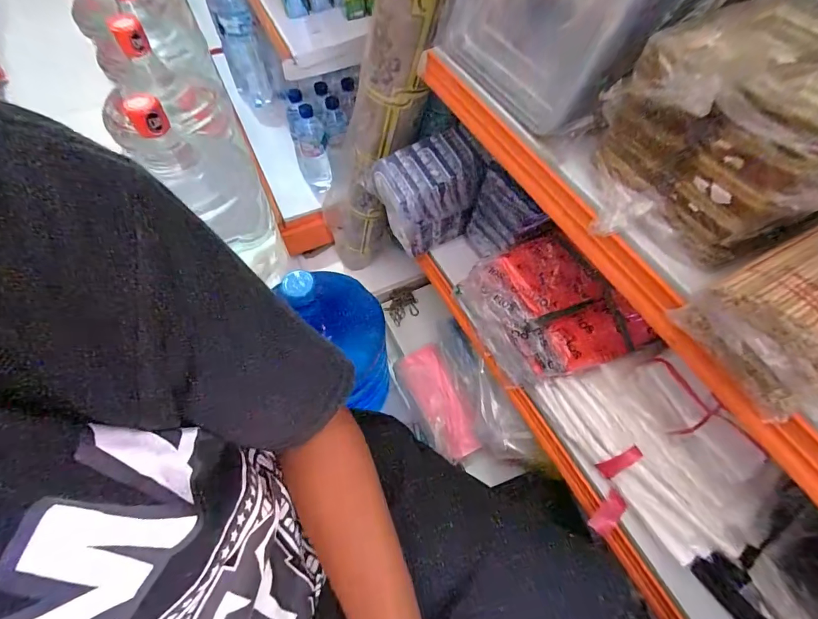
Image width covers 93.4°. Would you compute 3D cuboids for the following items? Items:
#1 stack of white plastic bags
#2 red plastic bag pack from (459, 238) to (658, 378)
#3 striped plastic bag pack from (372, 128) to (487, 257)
[{"bbox_3d":[0.327,0.168,0.511,0.126,0.129,0.264,-29,64,-17],"label":"stack of white plastic bags"},{"bbox_3d":[0.187,-0.024,0.634,0.174,0.122,0.140,-15,61,-10],"label":"red plastic bag pack"},{"bbox_3d":[0.041,-0.209,0.727,0.172,0.161,0.121,-22,62,-14],"label":"striped plastic bag pack"}]

